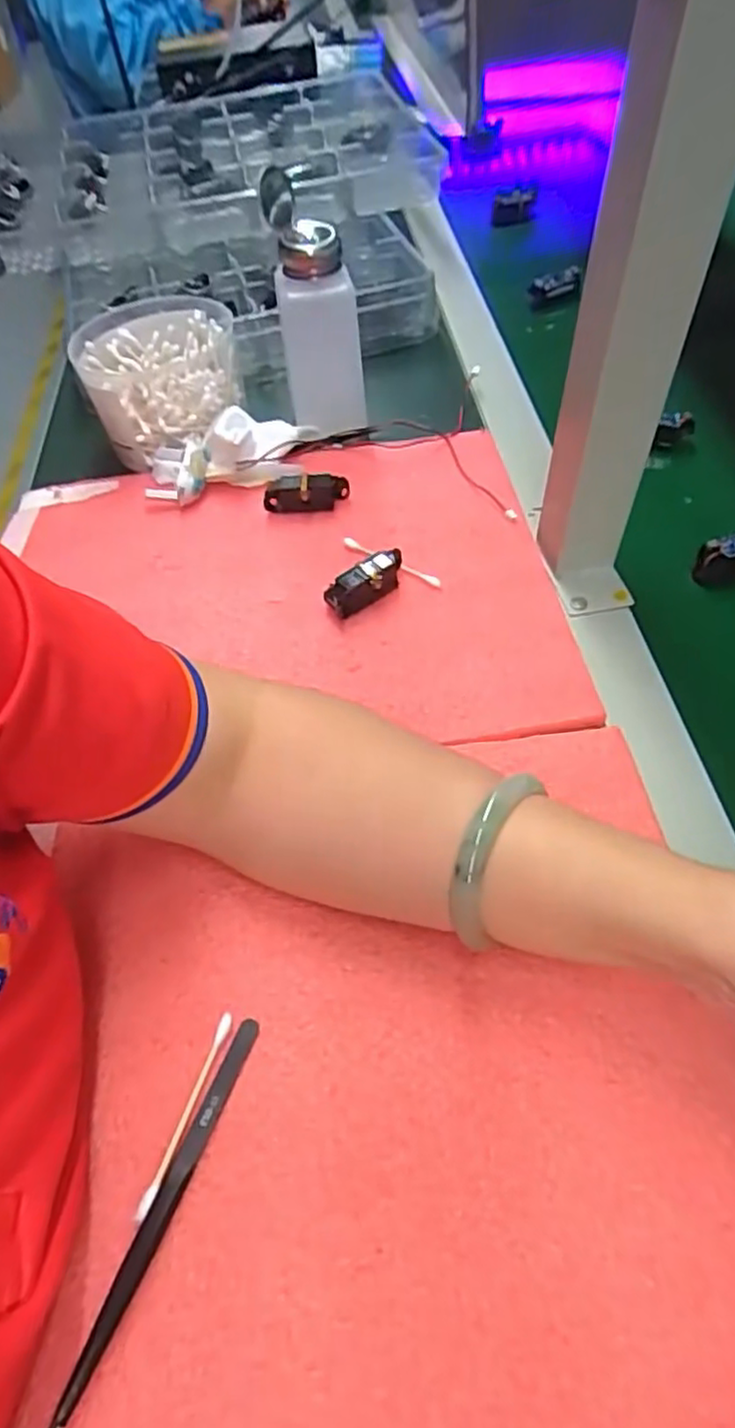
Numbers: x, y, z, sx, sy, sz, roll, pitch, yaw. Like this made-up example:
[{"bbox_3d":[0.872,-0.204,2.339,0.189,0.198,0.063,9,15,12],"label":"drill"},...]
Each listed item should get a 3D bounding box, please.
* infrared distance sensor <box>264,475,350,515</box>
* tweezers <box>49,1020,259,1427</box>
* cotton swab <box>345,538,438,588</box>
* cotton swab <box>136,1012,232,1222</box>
[{"bbox_3d":[-0.041,-0.149,0.469,0.056,0.024,0.018,-3,54,3],"label":"infrared distance sensor"},{"bbox_3d":[-0.074,0.177,0.247,0.009,0.010,0.134,18,58,16],"label":"tweezers"},{"bbox_3d":[0.015,-0.096,0.437,0.074,0.004,0.008,30,62,23],"label":"cotton swab"},{"bbox_3d":[-0.069,0.153,0.266,0.005,0.004,0.072,14,57,14],"label":"cotton swab"}]

